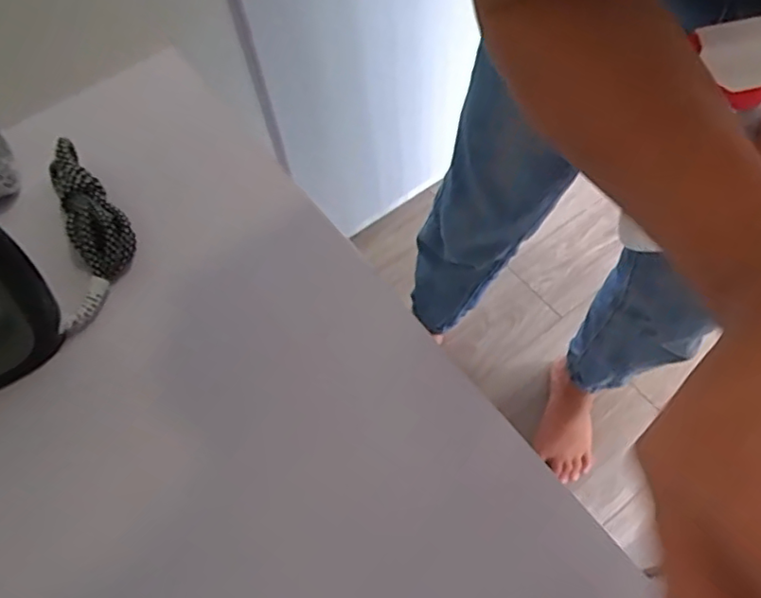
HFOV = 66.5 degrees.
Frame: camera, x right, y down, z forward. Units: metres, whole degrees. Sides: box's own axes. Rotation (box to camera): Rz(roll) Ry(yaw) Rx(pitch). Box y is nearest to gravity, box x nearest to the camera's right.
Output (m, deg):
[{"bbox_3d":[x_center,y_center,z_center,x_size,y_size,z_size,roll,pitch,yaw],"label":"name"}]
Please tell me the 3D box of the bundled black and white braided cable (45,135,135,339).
[{"bbox_3d":[-0.236,-0.060,0.470,0.063,0.036,0.162,-17,62,-5],"label":"bundled black and white braided cable"}]

